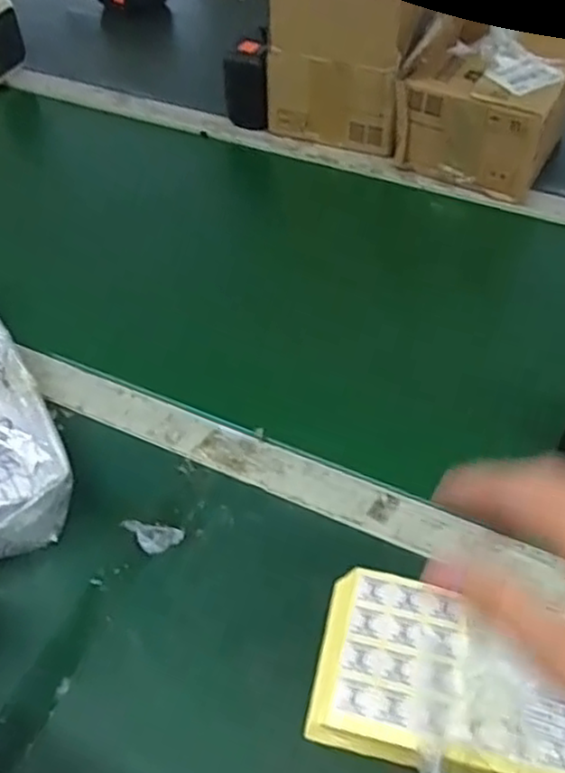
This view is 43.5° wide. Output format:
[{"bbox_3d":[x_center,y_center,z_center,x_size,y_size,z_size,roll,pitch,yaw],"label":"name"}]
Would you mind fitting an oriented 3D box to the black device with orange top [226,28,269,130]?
[{"bbox_3d":[-0.042,-0.359,0.842,0.051,0.094,0.045,-5,46,-3],"label":"black device with orange top"}]

